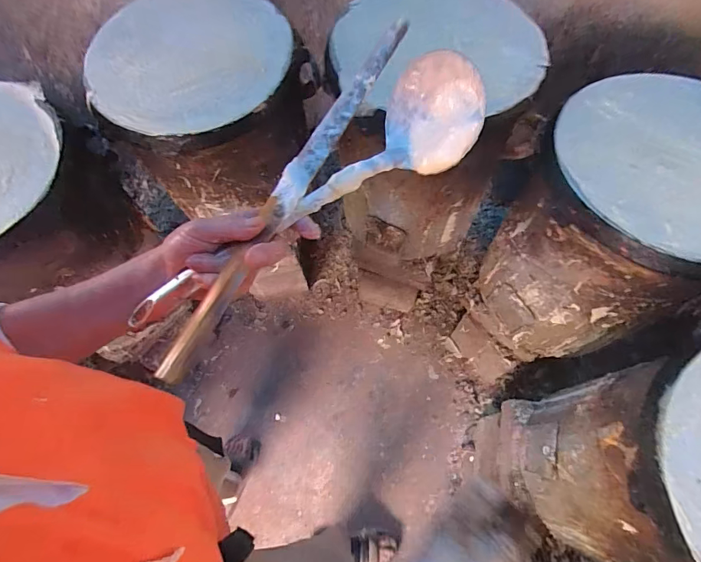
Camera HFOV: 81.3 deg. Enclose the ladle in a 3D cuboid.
[{"bbox_3d":[-0.031,-0.048,0.335,0.337,0.049,0.092,-41,72,-1],"label":"ladle"}]

